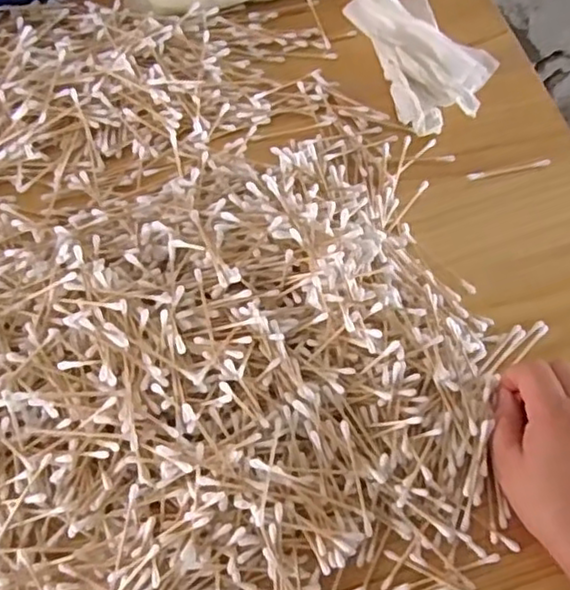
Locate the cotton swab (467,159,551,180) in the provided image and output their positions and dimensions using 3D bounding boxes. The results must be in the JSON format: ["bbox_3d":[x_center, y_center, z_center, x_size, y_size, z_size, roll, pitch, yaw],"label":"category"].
[{"bbox_3d":[0.190,-0.107,0.561,0.069,0.005,0.007,-8,66,-3],"label":"cotton swab"}]

